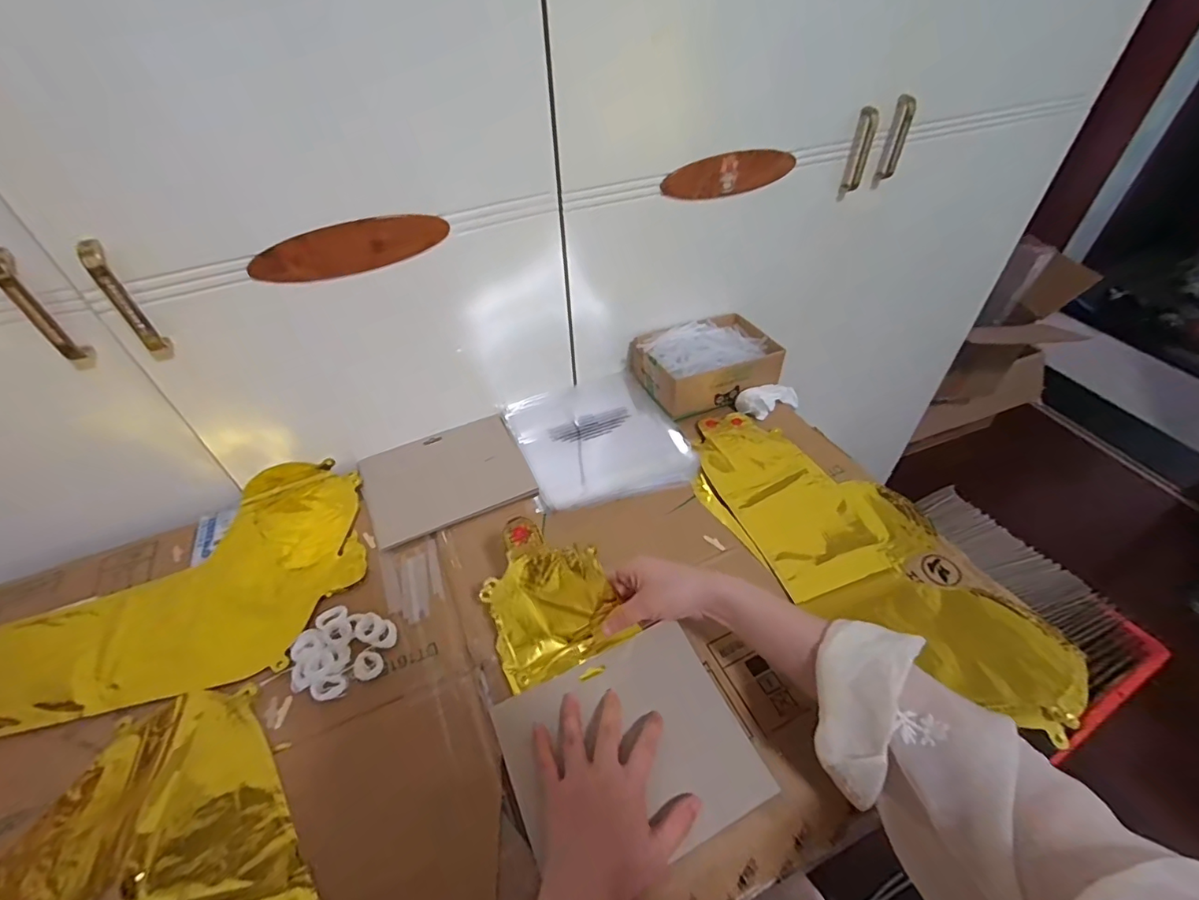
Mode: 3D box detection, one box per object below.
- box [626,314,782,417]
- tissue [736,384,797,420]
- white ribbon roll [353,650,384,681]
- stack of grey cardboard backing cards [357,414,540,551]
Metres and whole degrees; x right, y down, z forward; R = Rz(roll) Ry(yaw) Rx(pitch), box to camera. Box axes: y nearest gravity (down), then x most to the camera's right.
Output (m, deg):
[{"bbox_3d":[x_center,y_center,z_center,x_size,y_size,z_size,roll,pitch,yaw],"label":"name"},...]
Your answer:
[{"bbox_3d":[0.158,-0.132,0.751,0.191,0.073,0.136,-19,48,-16],"label":"box"},{"bbox_3d":[0.250,-0.074,0.745,0.110,0.033,0.041,-13,45,-29],"label":"tissue"},{"bbox_3d":[-0.218,0.203,0.485,0.026,0.004,0.027,-25,66,-28],"label":"white ribbon roll"},{"bbox_3d":[-0.196,0.033,0.660,0.194,0.011,0.165,-19,48,-16],"label":"stack of grey cardboard backing cards"}]

